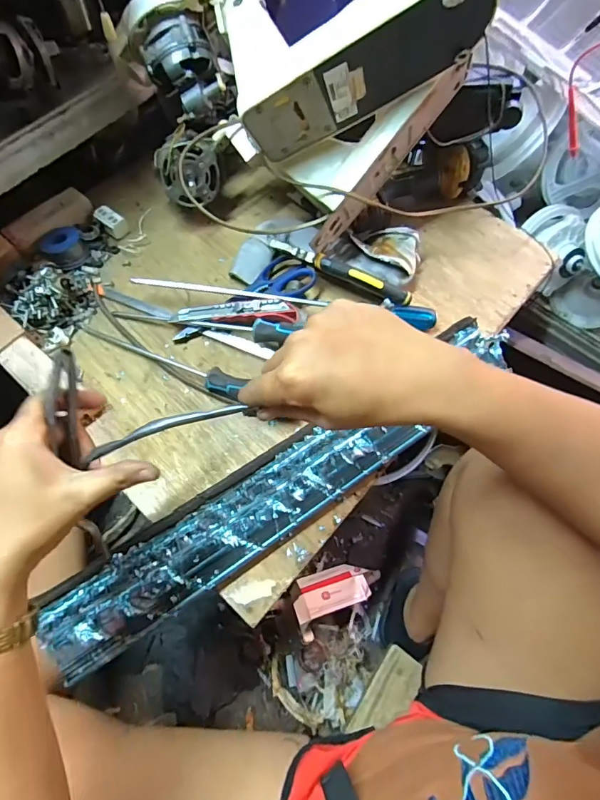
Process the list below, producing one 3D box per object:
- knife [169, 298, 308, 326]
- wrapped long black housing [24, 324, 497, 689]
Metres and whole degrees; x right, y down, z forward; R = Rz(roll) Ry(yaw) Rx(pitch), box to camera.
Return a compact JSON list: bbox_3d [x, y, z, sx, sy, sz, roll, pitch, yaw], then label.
[{"bbox_3d":[-0.078,-0.109,0.535,0.163,0.023,0.039,-1,66,-2],"label":"knife"},{"bbox_3d":[-0.004,0.089,0.459,0.554,0.039,0.085,-33,71,-15],"label":"wrapped long black housing"}]

